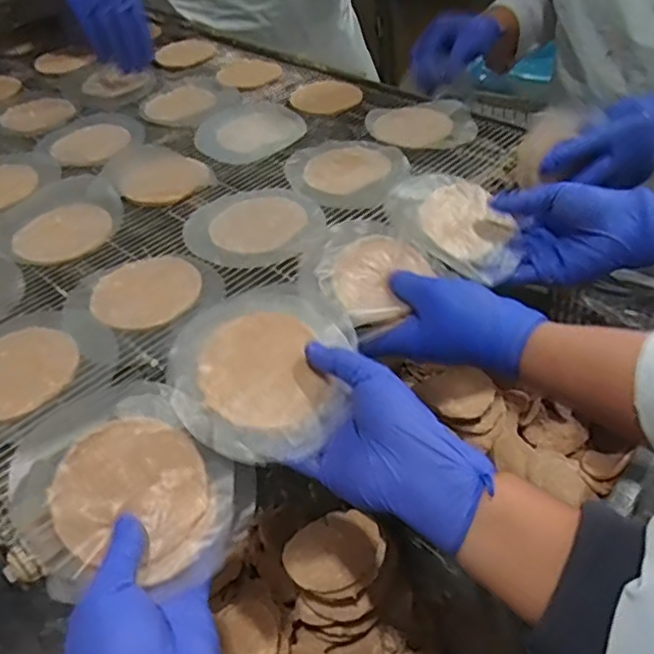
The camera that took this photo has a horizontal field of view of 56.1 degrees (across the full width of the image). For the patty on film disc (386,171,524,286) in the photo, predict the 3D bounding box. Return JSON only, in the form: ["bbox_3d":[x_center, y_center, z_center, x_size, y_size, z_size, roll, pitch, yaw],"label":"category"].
[{"bbox_3d":[0.110,-0.093,0.532,0.117,0.010,0.098,38,60,13],"label":"patty on film disc"}]

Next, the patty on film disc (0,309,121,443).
[{"bbox_3d":[-0.217,0.028,0.437,0.117,0.005,0.118,-4,43,3],"label":"patty on film disc"}]

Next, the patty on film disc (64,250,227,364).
[{"bbox_3d":[-0.146,-0.022,0.484,0.116,0.008,0.112,-4,43,3],"label":"patty on film disc"}]

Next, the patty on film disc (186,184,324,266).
[{"bbox_3d":[-0.066,-0.092,0.551,0.117,0.008,0.114,-23,41,-15],"label":"patty on film disc"}]

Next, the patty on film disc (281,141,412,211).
[{"bbox_3d":[0.019,-0.153,0.599,0.114,0.014,0.112,-6,40,5],"label":"patty on film disc"}]

